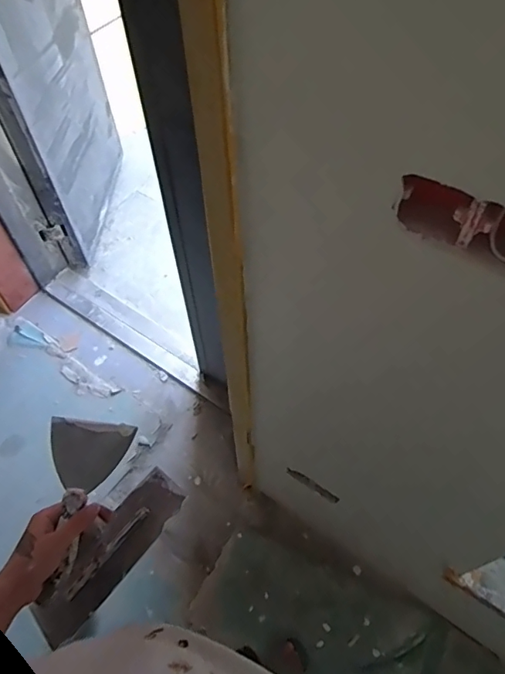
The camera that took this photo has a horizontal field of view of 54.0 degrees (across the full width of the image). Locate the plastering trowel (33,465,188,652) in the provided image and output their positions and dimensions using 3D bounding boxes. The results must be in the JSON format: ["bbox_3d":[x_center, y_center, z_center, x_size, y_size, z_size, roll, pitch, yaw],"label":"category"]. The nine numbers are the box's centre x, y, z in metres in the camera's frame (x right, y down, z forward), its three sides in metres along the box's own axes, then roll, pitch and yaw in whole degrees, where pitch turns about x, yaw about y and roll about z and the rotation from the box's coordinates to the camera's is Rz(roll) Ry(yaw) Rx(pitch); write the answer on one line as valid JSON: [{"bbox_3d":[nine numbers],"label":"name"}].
[{"bbox_3d":[-0.193,0.281,0.671,0.082,0.075,0.235,31,60,21],"label":"plastering trowel"}]

